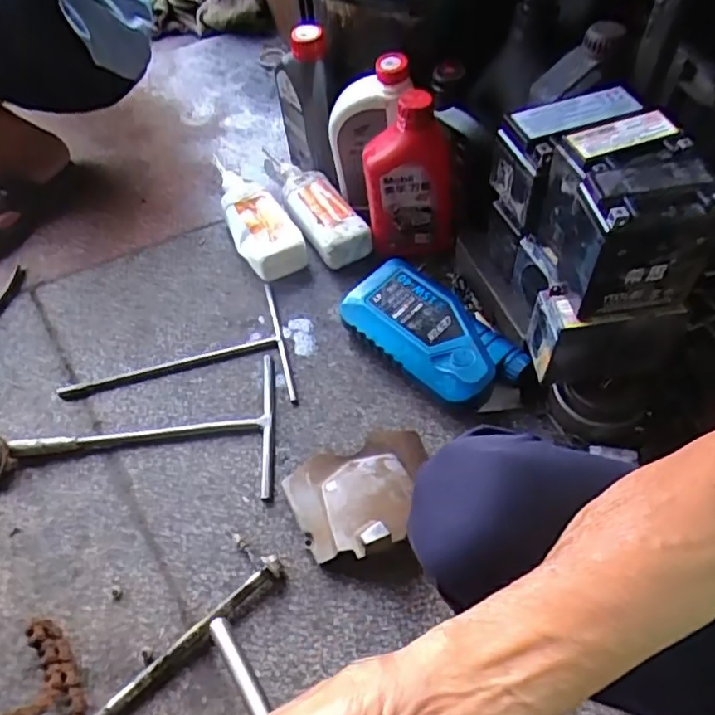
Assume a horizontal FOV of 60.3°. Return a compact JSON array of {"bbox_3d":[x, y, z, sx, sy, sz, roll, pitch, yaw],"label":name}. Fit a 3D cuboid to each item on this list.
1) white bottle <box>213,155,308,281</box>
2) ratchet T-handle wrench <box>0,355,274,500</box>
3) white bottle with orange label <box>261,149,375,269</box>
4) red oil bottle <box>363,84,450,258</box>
[{"bbox_3d":[-0.162,-0.230,0.942,0.088,0.051,0.282,-22,57,-10],"label":"white bottle"},{"bbox_3d":[-0.285,0.093,0.745,0.363,0.032,0.185,-6,55,1],"label":"ratchet T-handle wrench"},{"bbox_3d":[-0.075,-0.239,0.936,0.076,0.058,0.268,-27,58,-13],"label":"white bottle with orange label"},{"bbox_3d":[0.070,-0.229,0.810,0.117,0.231,0.056,-5,55,2],"label":"red oil bottle"}]

